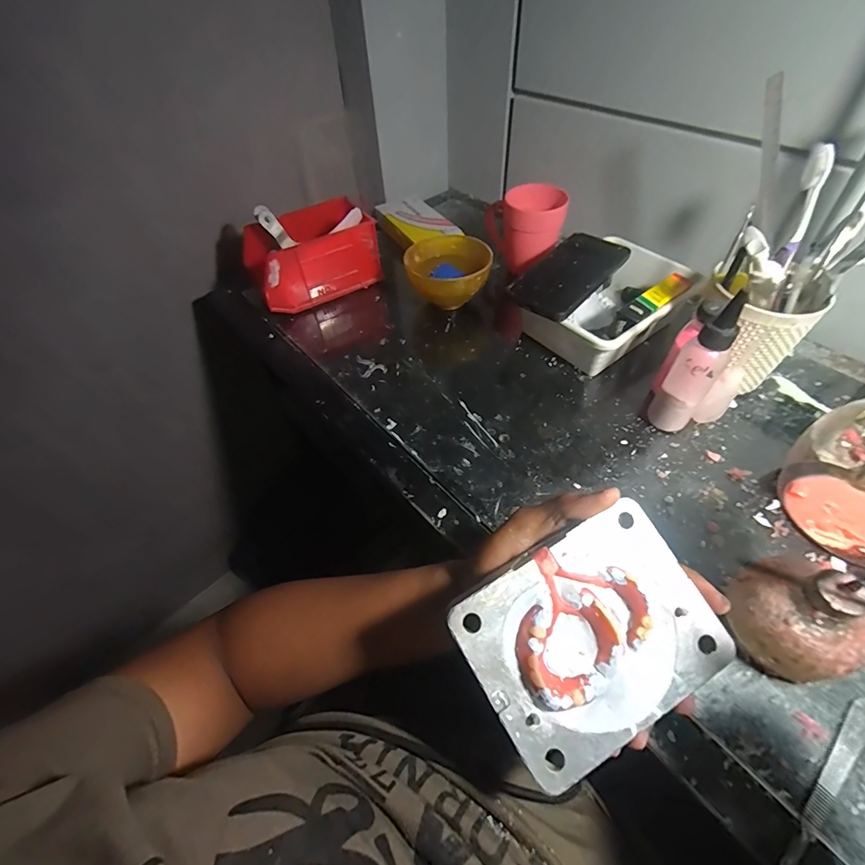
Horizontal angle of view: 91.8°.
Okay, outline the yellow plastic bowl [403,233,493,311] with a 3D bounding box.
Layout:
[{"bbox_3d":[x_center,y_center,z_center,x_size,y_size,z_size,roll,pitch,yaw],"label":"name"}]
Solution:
[{"bbox_3d":[0.022,-0.208,0.563,0.107,0.070,0.116,-2,52,3],"label":"yellow plastic bowl"}]

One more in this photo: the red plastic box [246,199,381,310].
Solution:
[{"bbox_3d":[-0.167,-0.246,0.578,0.163,0.093,0.090,-29,55,-17],"label":"red plastic box"}]

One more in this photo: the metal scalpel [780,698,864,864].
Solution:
[{"bbox_3d":[0.240,0.218,0.255,0.137,0.007,0.013,-36,58,-22],"label":"metal scalpel"}]

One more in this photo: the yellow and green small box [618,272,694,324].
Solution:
[{"bbox_3d":[0.248,-0.150,0.458,0.108,0.011,0.025,-32,56,-19],"label":"yellow and green small box"}]

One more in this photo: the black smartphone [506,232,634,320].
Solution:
[{"bbox_3d":[0.164,-0.190,0.492,0.080,0.012,0.178,32,61,26],"label":"black smartphone"}]

